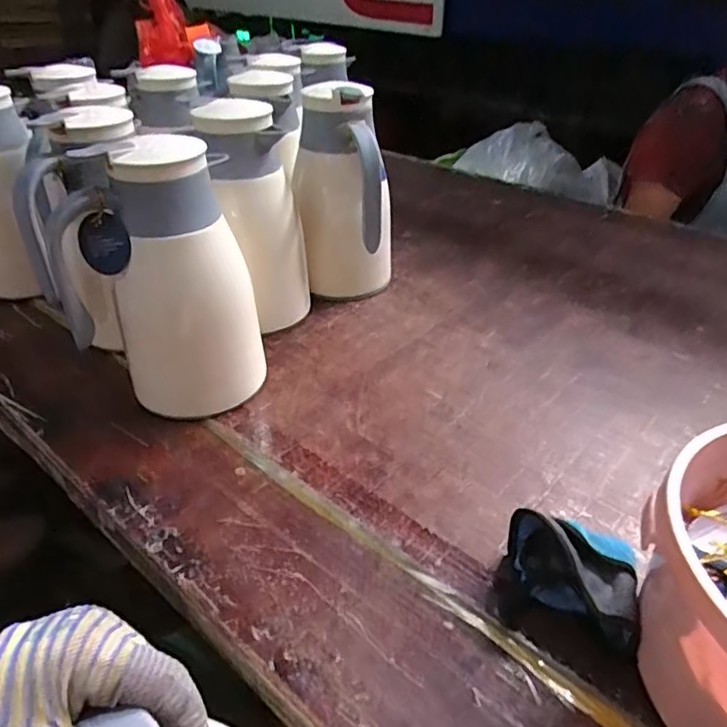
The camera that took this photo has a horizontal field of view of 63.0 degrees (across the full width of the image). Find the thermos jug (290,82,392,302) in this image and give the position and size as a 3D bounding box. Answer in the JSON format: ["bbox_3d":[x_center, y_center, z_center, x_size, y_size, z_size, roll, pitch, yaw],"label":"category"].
[{"bbox_3d":[-0.025,-0.206,0.754,0.118,0.246,0.143,-2,35,-3],"label":"thermos jug"}]

